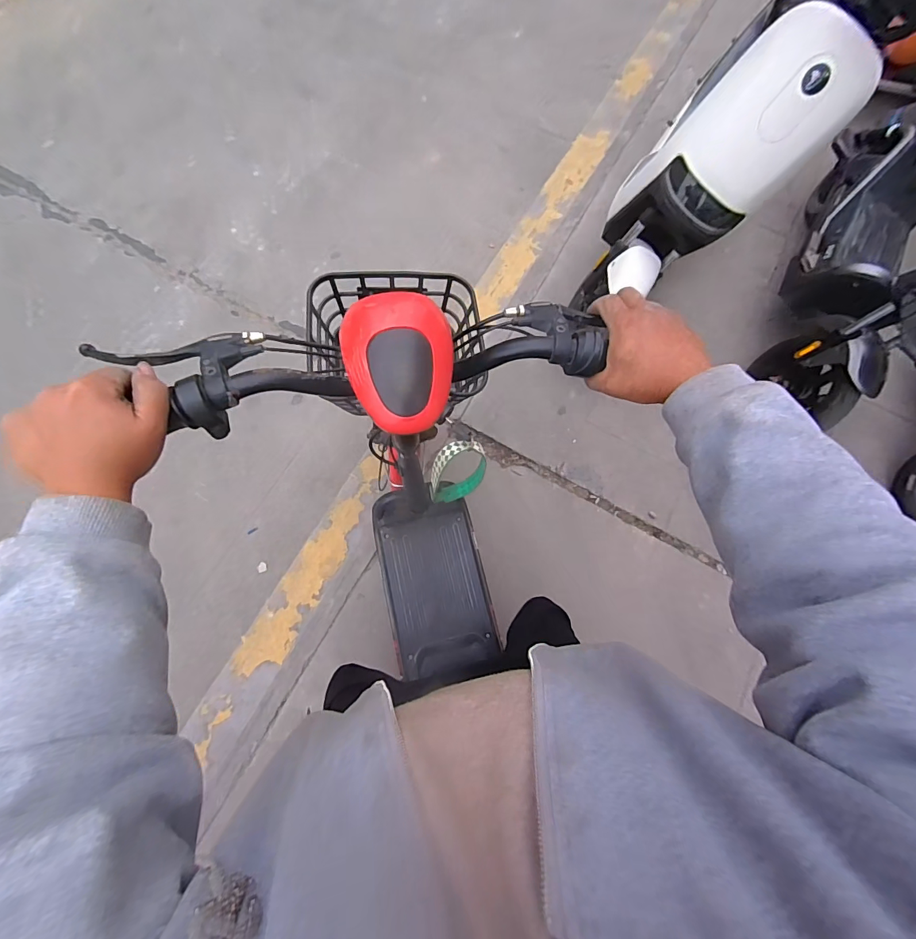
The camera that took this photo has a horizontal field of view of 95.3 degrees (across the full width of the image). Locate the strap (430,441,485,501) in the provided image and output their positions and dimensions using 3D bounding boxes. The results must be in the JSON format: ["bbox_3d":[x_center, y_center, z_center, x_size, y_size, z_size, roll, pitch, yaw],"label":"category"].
[{"bbox_3d":[0.001,0.004,0.436,0.057,0.084,0.012,-6,48,-12],"label":"strap"}]

